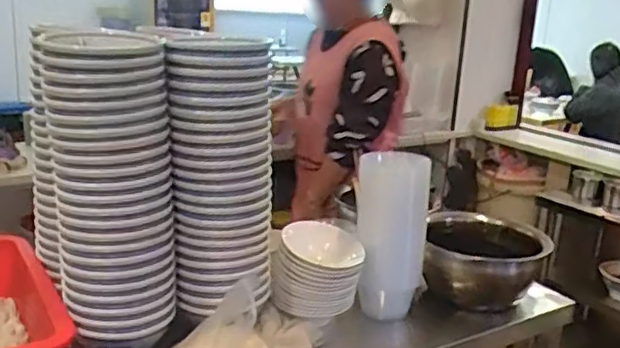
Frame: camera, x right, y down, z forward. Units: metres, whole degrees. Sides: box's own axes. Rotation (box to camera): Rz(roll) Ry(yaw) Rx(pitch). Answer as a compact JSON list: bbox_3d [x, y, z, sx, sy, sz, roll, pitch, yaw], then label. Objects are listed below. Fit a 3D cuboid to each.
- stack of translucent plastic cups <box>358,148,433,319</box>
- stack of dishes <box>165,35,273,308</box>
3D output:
[{"bbox_3d":[0.184,0.138,1.436,0.154,0.371,0.132,4,-13,3],"label":"stack of translucent plastic cups"},{"bbox_3d":[-0.156,0.017,1.132,0.179,0.474,0.200,2,16,-5],"label":"stack of dishes"}]

